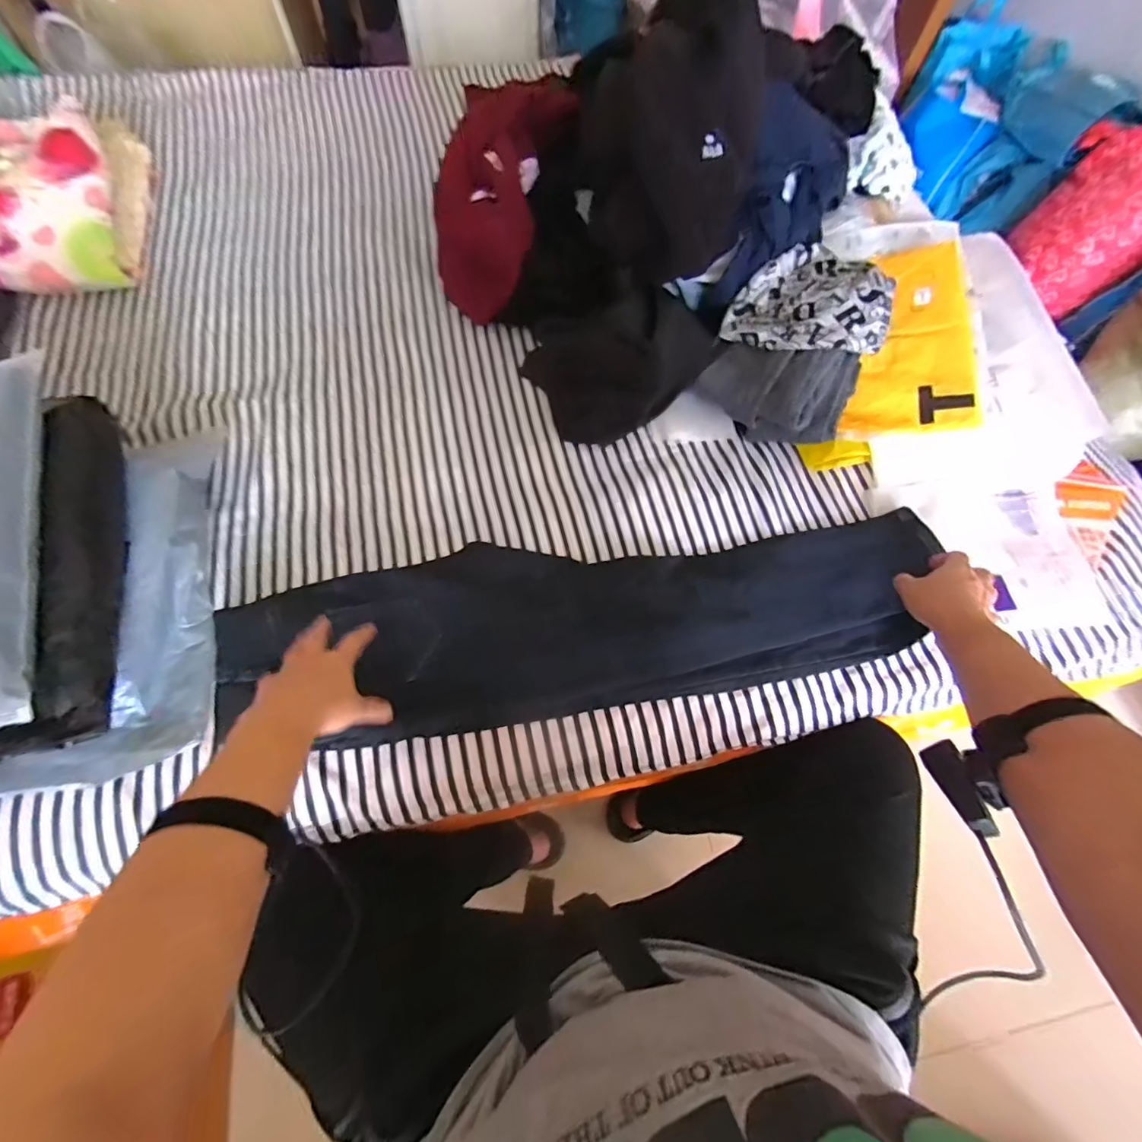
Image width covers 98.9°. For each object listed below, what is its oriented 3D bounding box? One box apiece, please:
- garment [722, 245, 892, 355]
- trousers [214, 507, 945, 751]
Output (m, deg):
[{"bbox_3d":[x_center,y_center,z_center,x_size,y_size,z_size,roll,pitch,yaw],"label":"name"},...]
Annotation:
[{"bbox_3d":[0.348,-0.367,0.703,0.172,0.092,0.189,1,67,-2],"label":"garment"},{"bbox_3d":[0.031,0.060,0.620,0.868,0.047,0.229,-6,67,-4],"label":"trousers"}]

